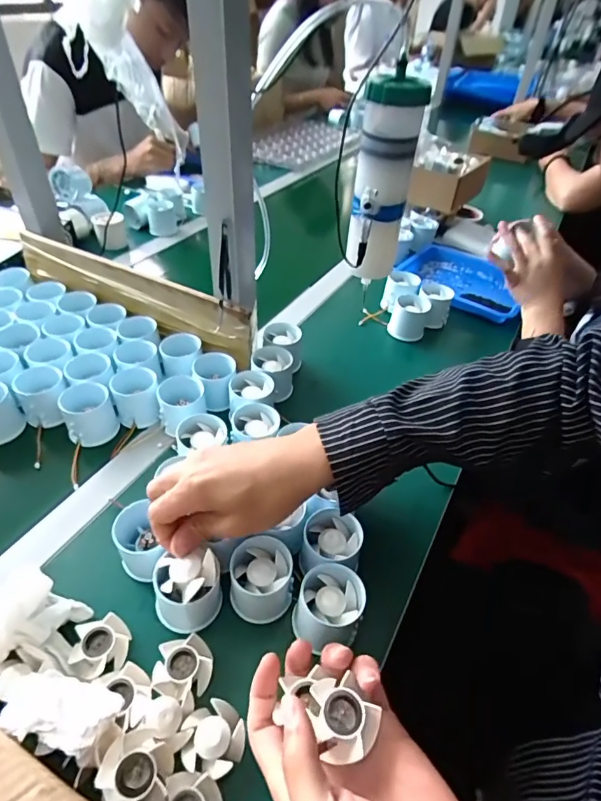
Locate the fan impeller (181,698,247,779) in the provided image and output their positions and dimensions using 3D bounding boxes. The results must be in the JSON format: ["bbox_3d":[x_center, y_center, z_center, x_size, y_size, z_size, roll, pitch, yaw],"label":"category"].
[{"bbox_3d":[-0.060,0.235,0.323,0.042,0.016,0.040,2,43,-2],"label":"fan impeller"}]

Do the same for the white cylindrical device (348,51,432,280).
[{"bbox_3d":[0.082,-0.217,0.462,0.055,0.172,0.069,8,43,5],"label":"white cylindrical device"}]

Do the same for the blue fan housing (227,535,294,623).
[{"bbox_3d":[-0.033,0.149,0.391,0.052,0.045,0.051,1,43,-2],"label":"blue fan housing"}]

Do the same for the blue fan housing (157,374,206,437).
[{"bbox_3d":[-0.137,0.007,0.534,0.056,0.048,0.062,-5,43,-9],"label":"blue fan housing"}]

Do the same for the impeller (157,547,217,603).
[{"bbox_3d":[-0.087,0.135,0.363,0.043,0.018,0.040,2,43,-2],"label":"impeller"}]

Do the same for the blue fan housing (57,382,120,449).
[{"bbox_3d":[-0.240,0.015,0.526,0.054,0.046,0.053,-16,46,-20],"label":"blue fan housing"}]

